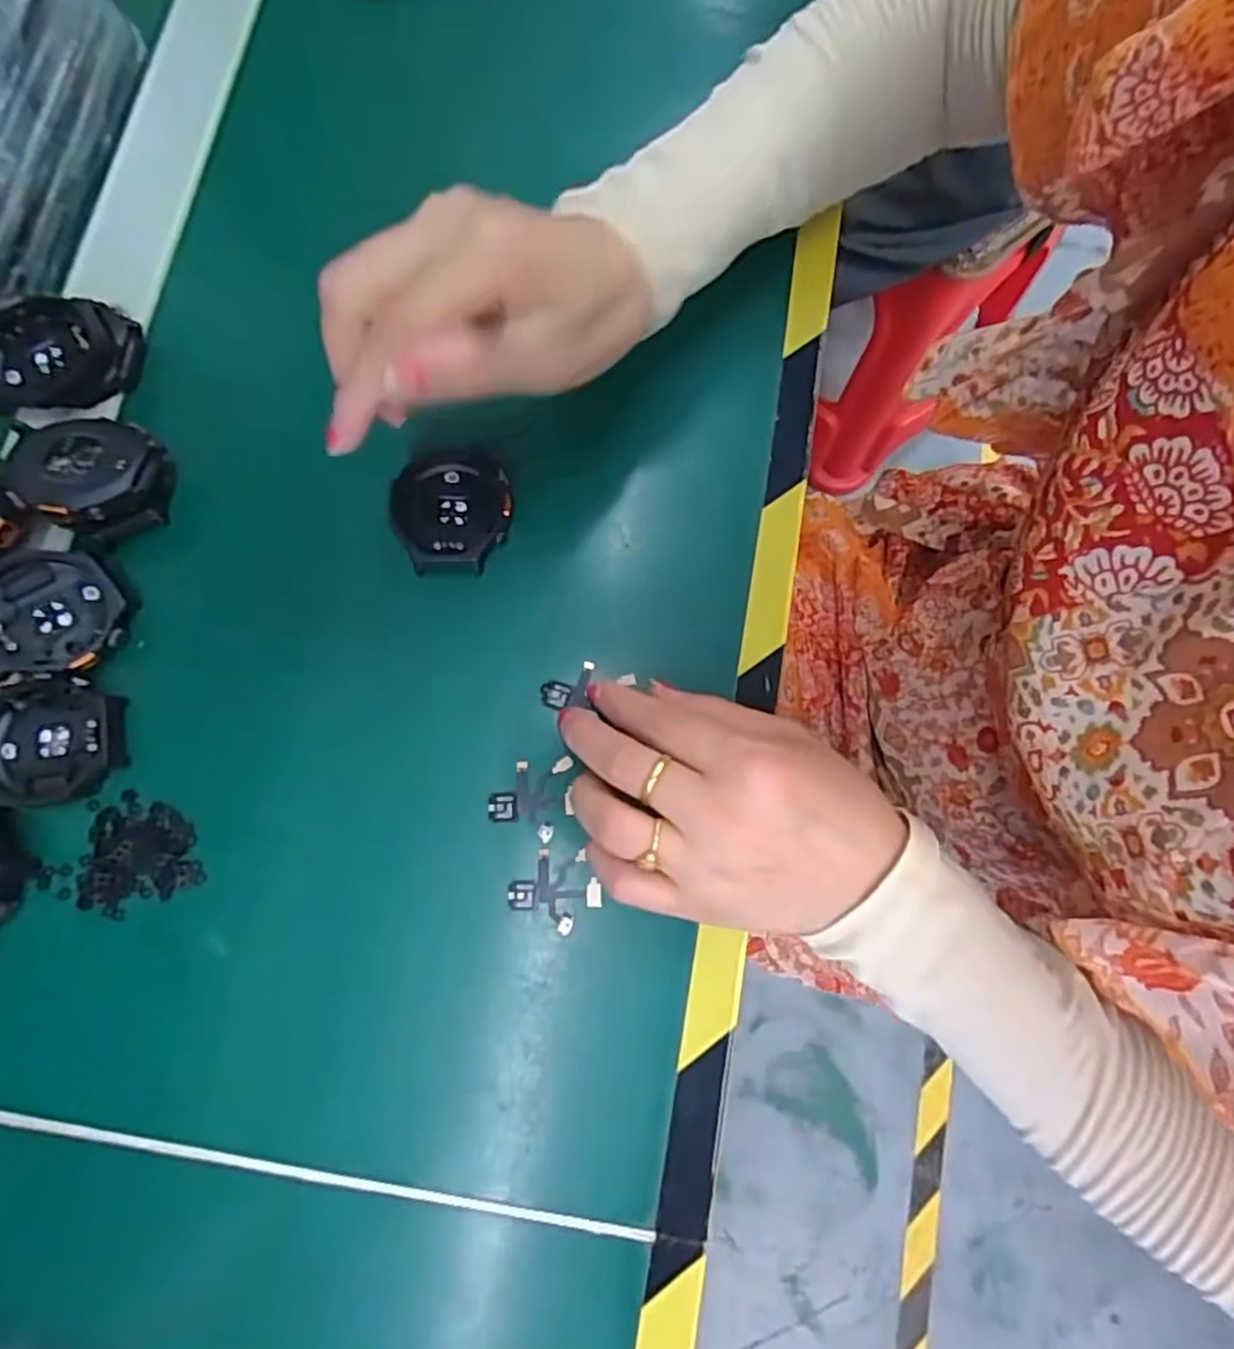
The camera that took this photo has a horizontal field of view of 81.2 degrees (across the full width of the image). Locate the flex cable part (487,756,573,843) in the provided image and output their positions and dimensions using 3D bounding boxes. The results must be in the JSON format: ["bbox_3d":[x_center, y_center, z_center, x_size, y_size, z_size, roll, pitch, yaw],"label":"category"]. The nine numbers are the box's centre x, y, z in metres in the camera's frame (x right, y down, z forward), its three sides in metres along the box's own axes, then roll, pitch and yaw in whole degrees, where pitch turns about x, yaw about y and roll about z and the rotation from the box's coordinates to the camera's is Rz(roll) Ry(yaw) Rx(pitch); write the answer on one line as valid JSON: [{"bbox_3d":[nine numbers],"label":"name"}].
[{"bbox_3d":[-0.034,0.049,0.284,0.032,0.004,0.031,-1,78,-1],"label":"flex cable part"}]

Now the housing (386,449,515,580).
[{"bbox_3d":[-0.070,-0.069,0.308,0.049,0.020,0.054,-1,78,-1],"label":"housing"}]

